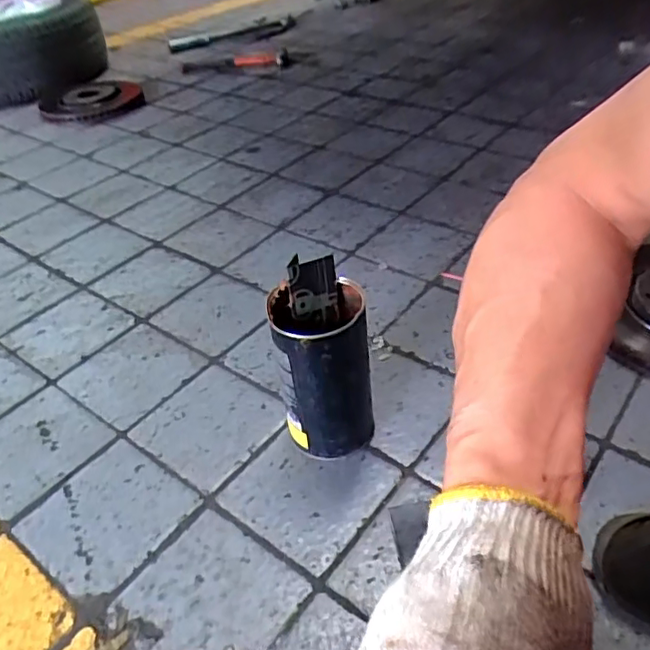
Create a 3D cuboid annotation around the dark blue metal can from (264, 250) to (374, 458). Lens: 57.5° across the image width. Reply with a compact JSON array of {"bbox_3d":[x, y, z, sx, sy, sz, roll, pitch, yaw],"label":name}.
[{"bbox_3d":[-0.001,0.044,0.626,0.091,0.212,0.091,-5,40,0],"label":"dark blue metal can"}]

